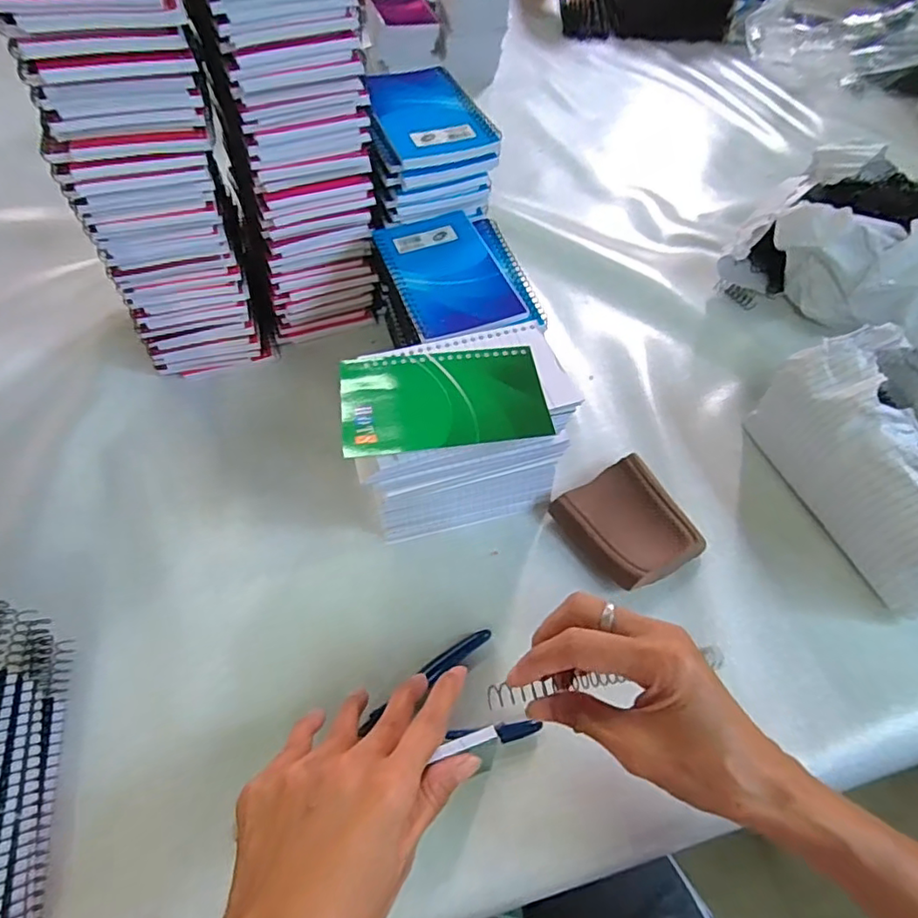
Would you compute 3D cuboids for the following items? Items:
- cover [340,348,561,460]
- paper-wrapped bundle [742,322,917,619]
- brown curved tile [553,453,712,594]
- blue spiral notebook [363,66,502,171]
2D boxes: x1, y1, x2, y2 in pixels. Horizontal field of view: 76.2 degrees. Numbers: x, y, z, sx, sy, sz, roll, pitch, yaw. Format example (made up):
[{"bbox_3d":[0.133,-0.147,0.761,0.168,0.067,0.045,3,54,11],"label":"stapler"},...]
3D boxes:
[{"bbox_3d":[-0.010,-0.041,0.380,0.128,0.004,0.077,-6,56,-6],"label":"cover"},{"bbox_3d":[0.337,-0.001,0.429,0.148,0.104,0.184,-15,58,-11],"label":"paper-wrapped bundle"},{"bbox_3d":[0.128,0.050,0.438,0.085,0.021,0.089,-27,61,-18],"label":"brown curved tile"},{"bbox_3d":[-0.026,-0.279,0.472,0.083,0.012,0.115,-18,64,-15],"label":"blue spiral notebook"}]

